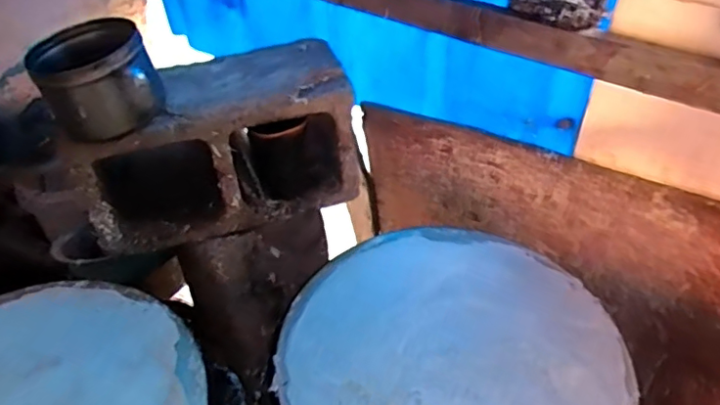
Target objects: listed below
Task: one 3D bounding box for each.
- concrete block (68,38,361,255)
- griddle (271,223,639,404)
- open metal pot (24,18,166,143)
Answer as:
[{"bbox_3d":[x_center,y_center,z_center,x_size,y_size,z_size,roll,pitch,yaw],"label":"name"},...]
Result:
[{"bbox_3d":[-0.208,-0.084,0.840,0.373,0.199,0.184,-14,43,-13],"label":"concrete block"},{"bbox_3d":[0.099,0.157,0.615,0.356,0.030,0.361,-1,42,1],"label":"griddle"},{"bbox_3d":[-0.317,-0.147,0.697,0.135,0.097,0.146,-20,45,-19],"label":"open metal pot"}]

